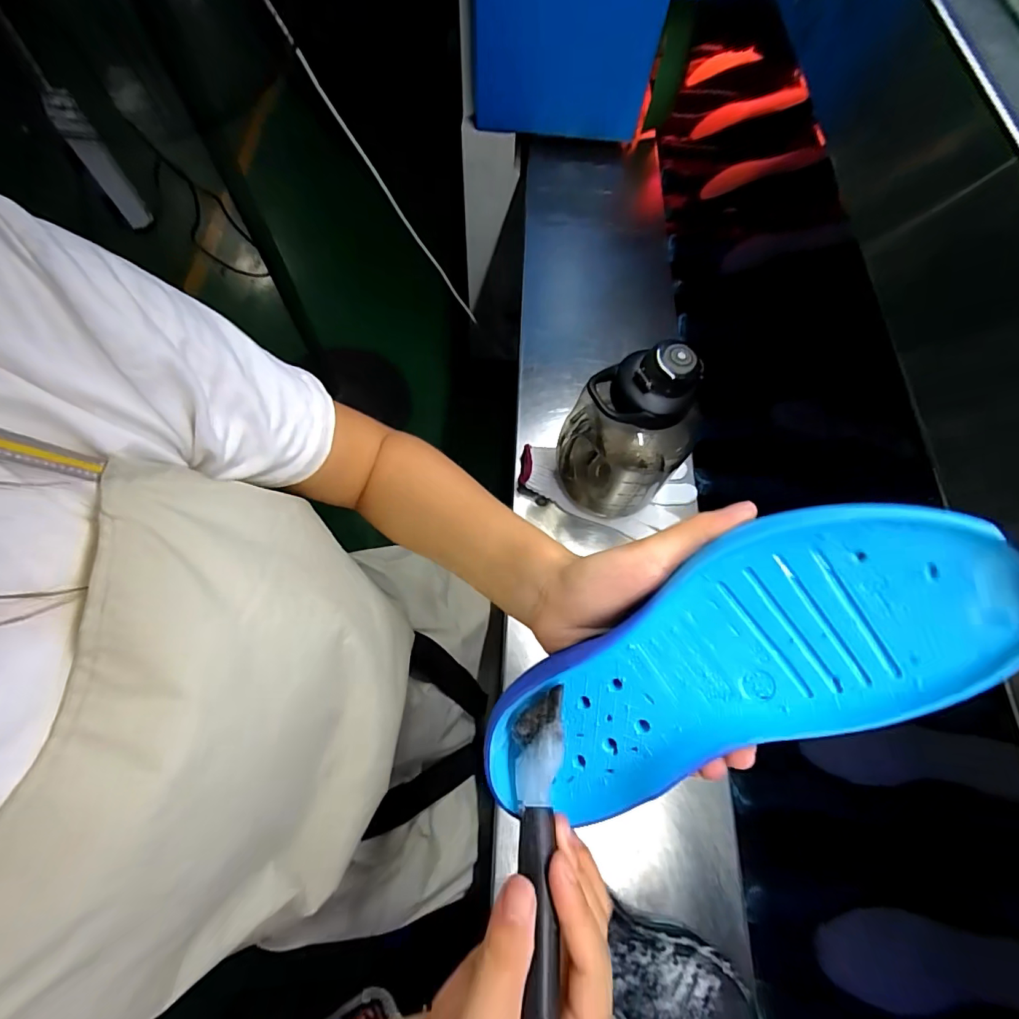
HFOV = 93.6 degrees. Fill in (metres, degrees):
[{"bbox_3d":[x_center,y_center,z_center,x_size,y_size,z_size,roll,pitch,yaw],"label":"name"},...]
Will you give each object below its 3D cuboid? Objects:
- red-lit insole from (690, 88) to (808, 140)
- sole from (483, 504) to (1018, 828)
[{"bbox_3d":[0.485,-0.815,0.979,0.212,0.019,0.057,-5,69,19],"label":"red-lit insole"},{"bbox_3d":[0.086,0.071,0.212,0.221,0.028,0.086,-34,72,21],"label":"sole"}]

